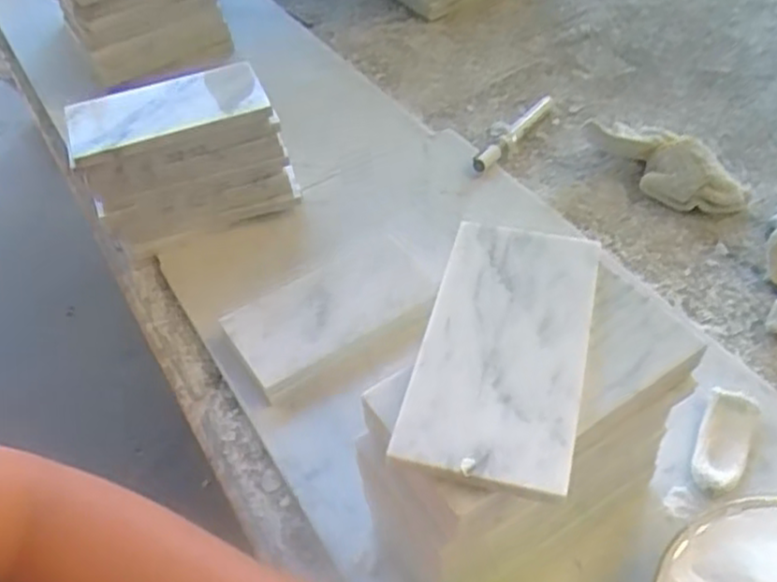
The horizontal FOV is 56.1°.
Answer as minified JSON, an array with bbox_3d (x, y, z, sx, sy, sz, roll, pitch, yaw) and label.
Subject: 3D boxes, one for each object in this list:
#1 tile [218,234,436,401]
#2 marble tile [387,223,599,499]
[{"bbox_3d":[-0.038,0.019,0.529,0.145,0.025,0.081,-26,53,-18],"label":"tile"},{"bbox_3d":[0.057,0.024,0.351,0.075,0.006,0.148,10,49,14],"label":"marble tile"}]

